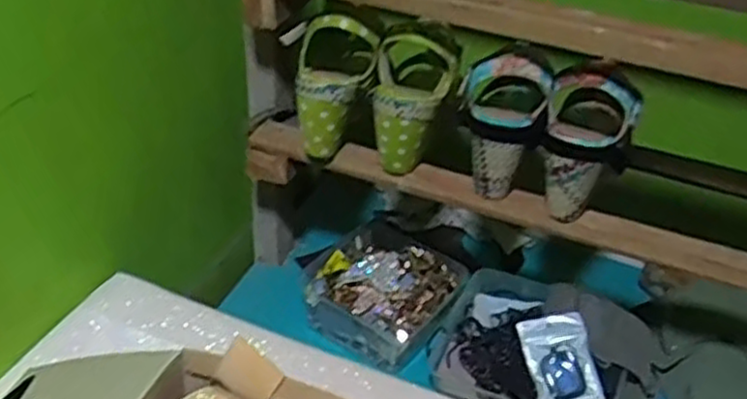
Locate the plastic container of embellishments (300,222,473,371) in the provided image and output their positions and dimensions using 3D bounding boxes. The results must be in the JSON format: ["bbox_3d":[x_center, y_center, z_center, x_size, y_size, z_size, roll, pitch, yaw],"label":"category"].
[{"bbox_3d":[0.010,0.108,0.951,0.172,0.075,0.164,25,40,26],"label":"plastic container of embellishments"}]

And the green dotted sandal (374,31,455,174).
[{"bbox_3d":[0.039,-0.094,0.764,0.078,0.131,0.065,7,36,4],"label":"green dotted sandal"}]

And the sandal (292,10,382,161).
[{"bbox_3d":[-0.040,-0.109,0.776,0.080,0.143,0.062,6,36,2],"label":"sandal"}]

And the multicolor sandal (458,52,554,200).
[{"bbox_3d":[0.120,-0.068,0.736,0.081,0.136,0.063,14,37,13],"label":"multicolor sandal"}]

